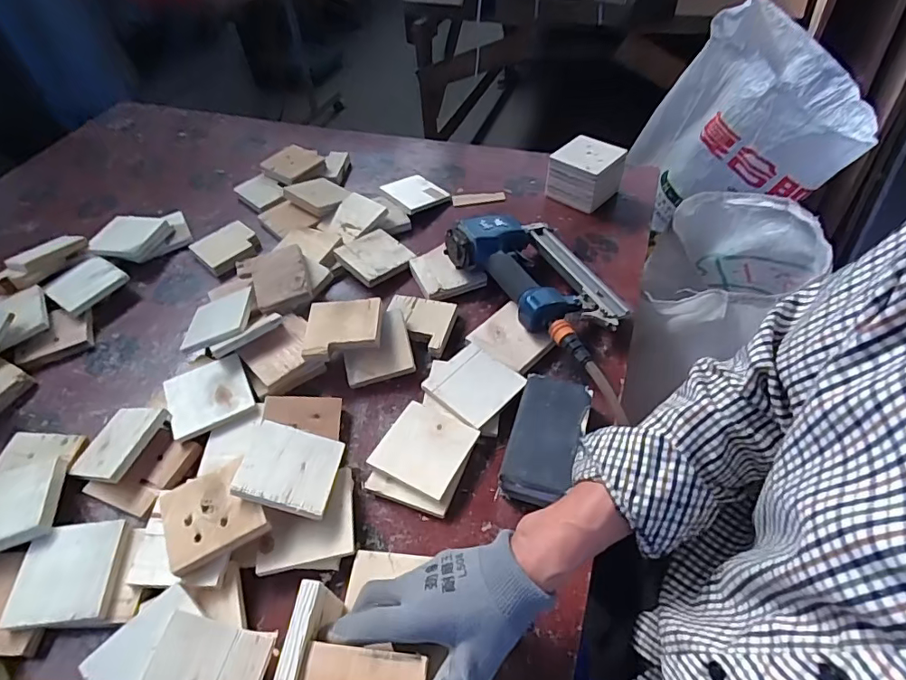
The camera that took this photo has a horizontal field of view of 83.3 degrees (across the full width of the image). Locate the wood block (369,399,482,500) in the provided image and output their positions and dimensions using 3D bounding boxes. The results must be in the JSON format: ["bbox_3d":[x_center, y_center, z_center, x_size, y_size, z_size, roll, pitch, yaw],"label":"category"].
[{"bbox_3d":[-0.030,0.114,0.551,0.088,0.008,0.090,20,53,22],"label":"wood block"}]

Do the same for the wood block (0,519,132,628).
[{"bbox_3d":[-0.367,0.220,0.484,0.090,0.011,0.091,-5,48,1],"label":"wood block"}]

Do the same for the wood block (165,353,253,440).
[{"bbox_3d":[-0.287,0.067,0.603,0.090,0.019,0.089,-23,50,-15],"label":"wood block"}]

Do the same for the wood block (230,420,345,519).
[{"bbox_3d":[-0.164,0.128,0.518,0.089,0.009,0.091,16,39,-7],"label":"wood block"}]

